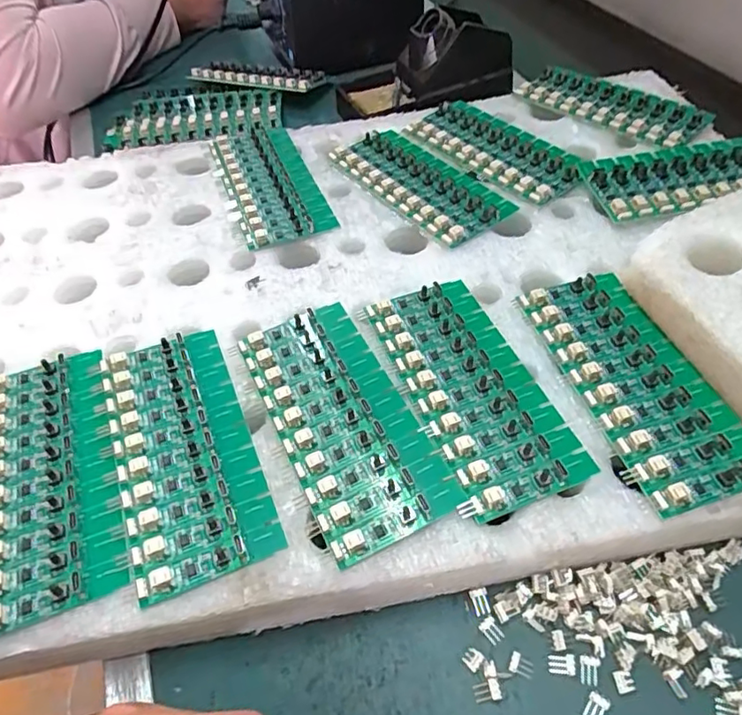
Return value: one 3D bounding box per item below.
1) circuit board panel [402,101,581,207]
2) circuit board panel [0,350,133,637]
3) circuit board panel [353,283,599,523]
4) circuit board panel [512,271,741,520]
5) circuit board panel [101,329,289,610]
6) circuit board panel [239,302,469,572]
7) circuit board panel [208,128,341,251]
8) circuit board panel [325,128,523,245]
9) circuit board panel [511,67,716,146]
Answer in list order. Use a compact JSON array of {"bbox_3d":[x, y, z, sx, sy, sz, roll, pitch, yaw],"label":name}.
[{"bbox_3d":[0.093,-0.159,0.424,0.068,0.006,0.138,-38,58,-24],"label":"circuit board panel"},{"bbox_3d":[-0.153,0.054,0.268,0.062,0.008,0.135,-19,52,-11],"label":"circuit board panel"},{"bbox_3d":[0.050,0.011,0.290,0.067,0.006,0.136,-18,52,-10],"label":"circuit board panel"},{"bbox_3d":[0.132,0.009,0.288,0.064,0.011,0.136,-16,52,-8],"label":"circuit board panel"},{"bbox_3d":[-0.091,0.040,0.274,0.061,0.008,0.136,-20,52,-12],"label":"circuit board panel"},{"bbox_3d":[-0.015,0.027,0.281,0.062,0.011,0.136,-23,53,-14],"label":"circuit board panel"},{"bbox_3d":[-0.077,-0.132,0.416,0.064,0.005,0.145,-18,52,-10],"label":"circuit board panel"},{"bbox_3d":[0.033,-0.127,0.402,0.061,0.006,0.134,-32,56,-20],"label":"circuit board panel"},{"bbox_3d":[0.186,-0.198,0.446,0.138,0.011,0.055,36,62,28],"label":"circuit board panel"}]

